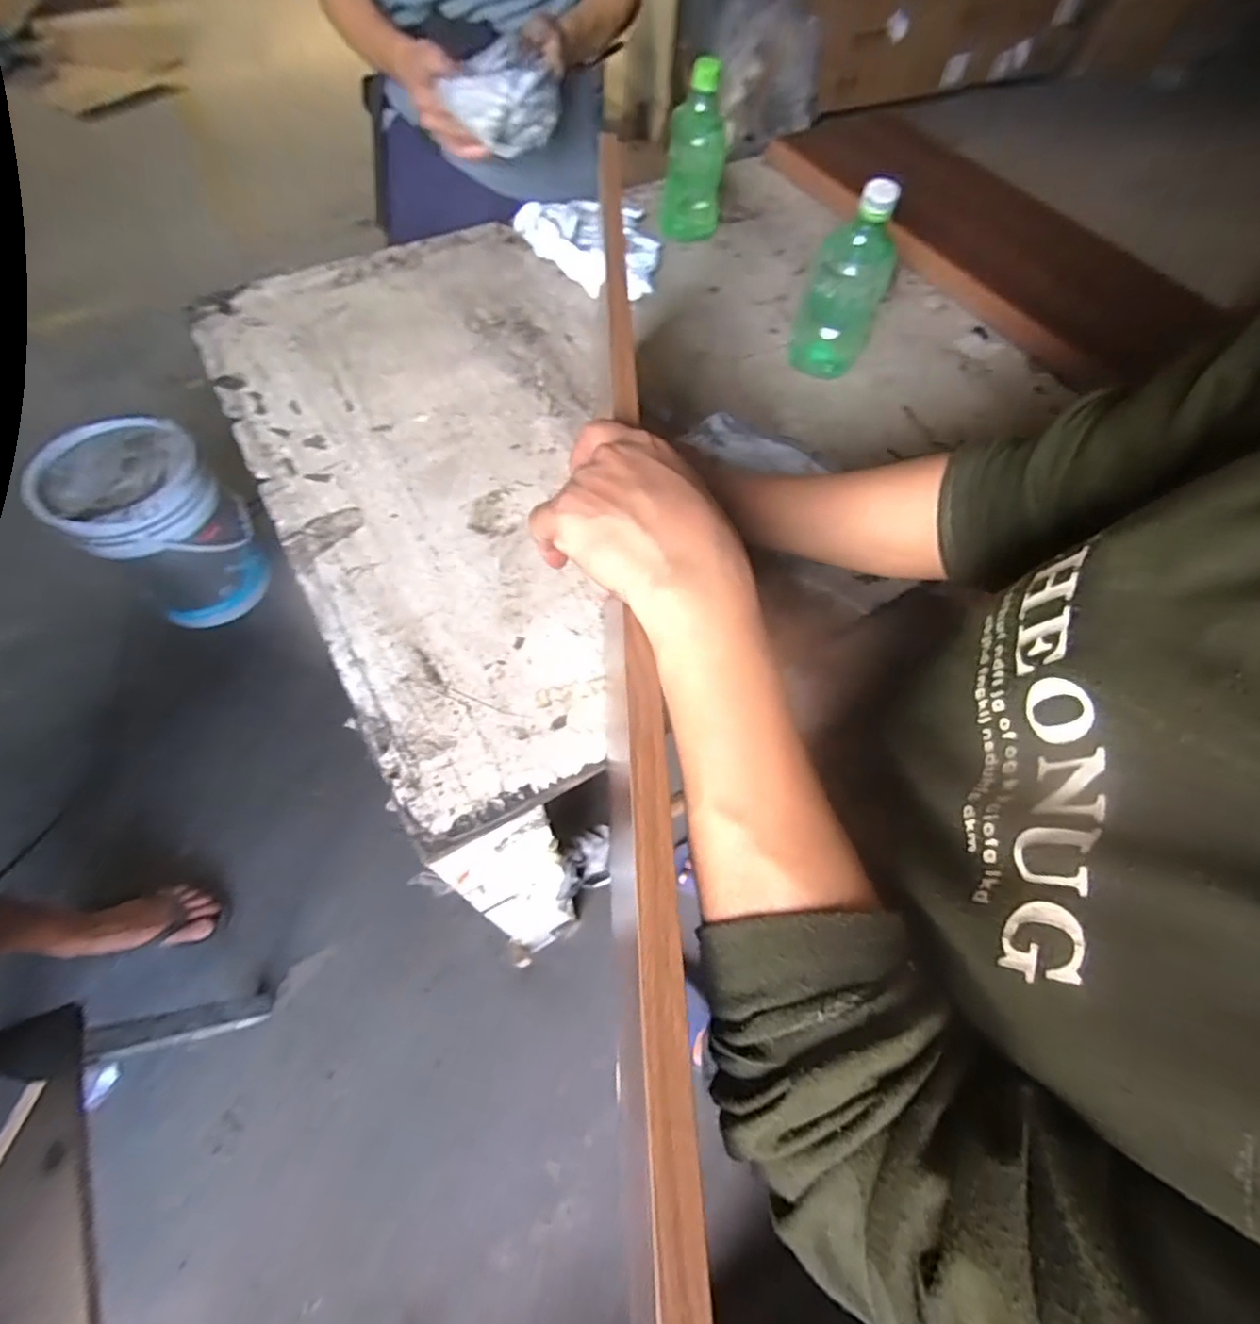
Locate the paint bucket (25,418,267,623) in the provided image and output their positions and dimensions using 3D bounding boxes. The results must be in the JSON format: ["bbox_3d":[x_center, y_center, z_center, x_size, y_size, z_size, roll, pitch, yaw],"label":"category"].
[{"bbox_3d":[-1.013,-0.298,1.358,0.315,0.358,0.287,1,63,-2],"label":"paint bucket"}]

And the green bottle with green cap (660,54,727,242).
[{"bbox_3d":[0.088,-0.672,0.820,0.080,0.189,0.061,5,60,0],"label":"green bottle with green cap"}]

